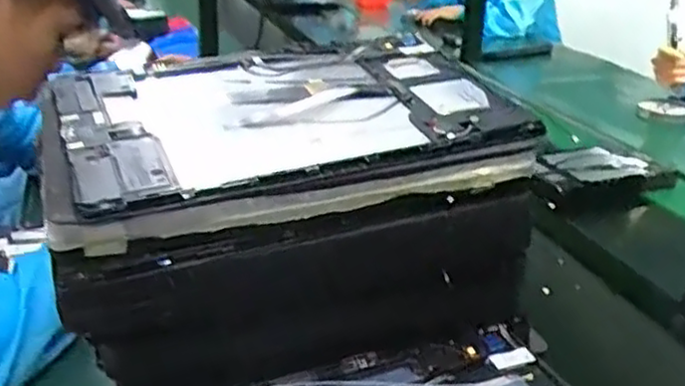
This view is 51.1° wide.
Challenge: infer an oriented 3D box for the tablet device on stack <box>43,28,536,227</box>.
[{"bbox_3d":[-0.029,-0.047,0.401,0.238,0.016,0.158,-10,32,-17],"label":"tablet device on stack"}]

